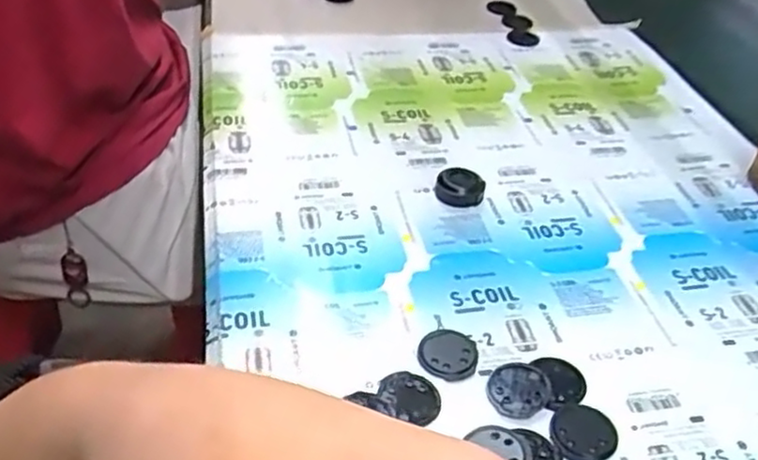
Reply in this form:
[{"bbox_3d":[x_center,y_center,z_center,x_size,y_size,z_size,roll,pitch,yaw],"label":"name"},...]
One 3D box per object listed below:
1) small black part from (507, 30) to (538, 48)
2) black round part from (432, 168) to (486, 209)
[{"bbox_3d":[0.127,-0.169,0.618,0.027,0.005,0.022,0,40,-4],"label":"small black part"},{"bbox_3d":[0.051,-0.026,0.445,0.031,0.014,0.031,2,40,-2],"label":"black round part"}]

